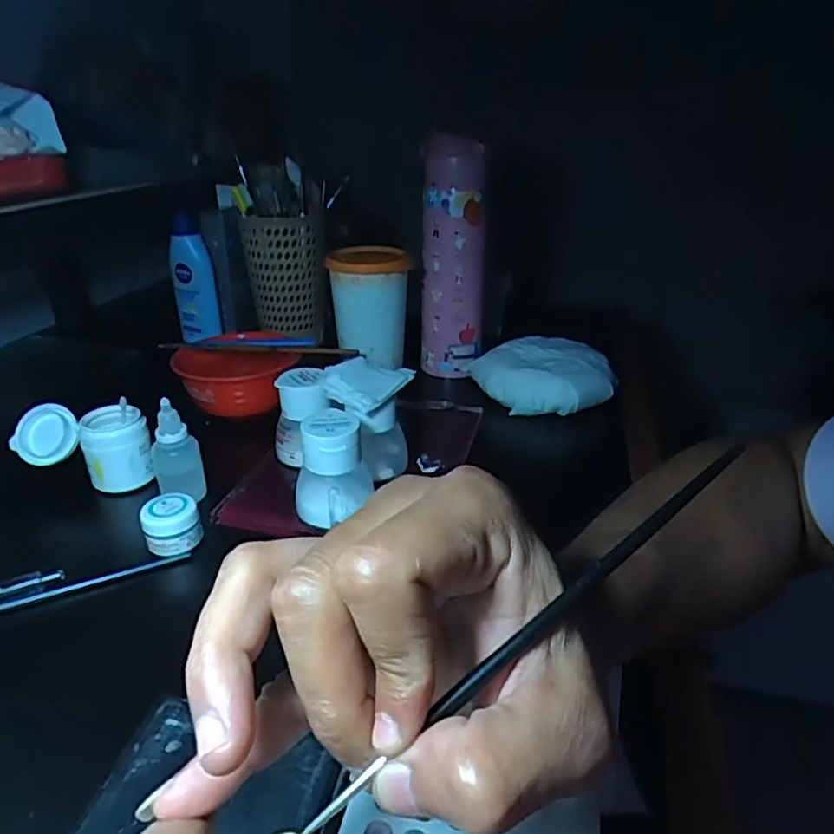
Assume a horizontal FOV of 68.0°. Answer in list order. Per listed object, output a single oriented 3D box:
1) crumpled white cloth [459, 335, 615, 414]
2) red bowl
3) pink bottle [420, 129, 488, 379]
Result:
[{"bbox_3d":[0.120,-0.037,0.579,0.112,0.044,0.105,-8,28,-17],"label":"crumpled white cloth"},{"bbox_3d":[-0.160,-0.041,0.551,0.101,0.046,0.096,-1,27,-5],"label":"red bowl"},{"bbox_3d":[0.034,-0.151,0.602,0.060,0.213,0.054,0,27,-3],"label":"pink bottle"}]

